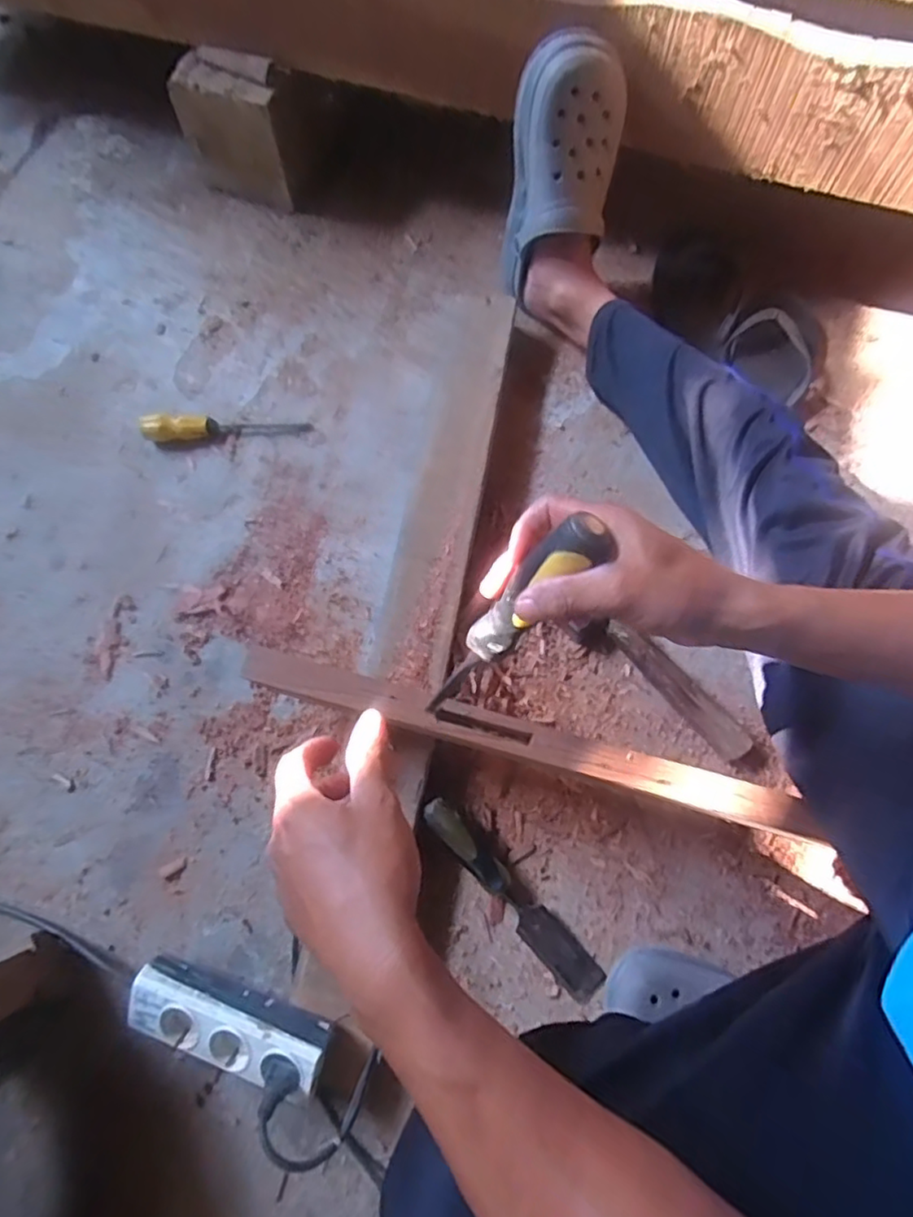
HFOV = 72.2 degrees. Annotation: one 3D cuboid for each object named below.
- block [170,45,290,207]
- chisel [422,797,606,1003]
[{"bbox_3d":[-0.283,-0.629,0.828,0.138,0.148,0.073,15,75,6],"label":"block"},{"bbox_3d":[0.052,0.285,0.617,0.038,0.041,0.232,-43,77,-10],"label":"chisel"}]

